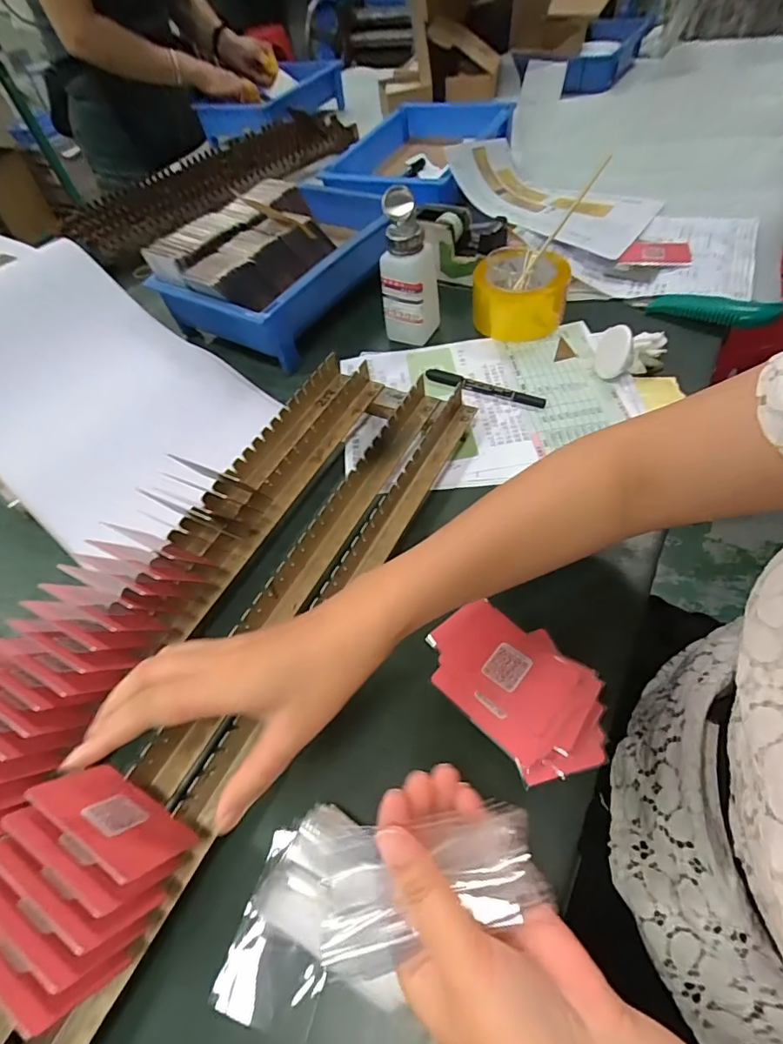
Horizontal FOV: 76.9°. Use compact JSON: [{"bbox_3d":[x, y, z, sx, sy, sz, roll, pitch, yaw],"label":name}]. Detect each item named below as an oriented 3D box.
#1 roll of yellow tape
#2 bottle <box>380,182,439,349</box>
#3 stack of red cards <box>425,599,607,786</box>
[{"bbox_3d":[0.155,-0.277,0.585,0.091,0.068,0.106,31,64,27],"label":"roll of yellow tape"},{"bbox_3d":[0.020,-0.280,0.559,0.062,0.148,0.049,5,55,12],"label":"bottle"},{"bbox_3d":[0.088,0.112,0.349,0.082,0.019,0.132,-38,58,-19],"label":"stack of red cards"}]

